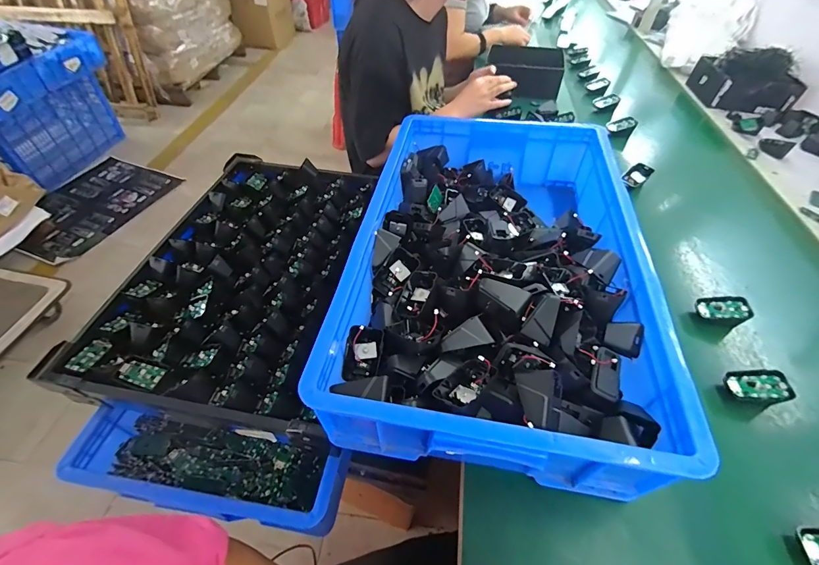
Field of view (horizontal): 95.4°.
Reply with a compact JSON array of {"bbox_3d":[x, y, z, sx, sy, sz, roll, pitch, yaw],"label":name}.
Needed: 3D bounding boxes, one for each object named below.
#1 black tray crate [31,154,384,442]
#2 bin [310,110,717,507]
[{"bbox_3d":[-0.297,-0.044,0.723,0.386,0.057,0.607,7,49,3],"label":"black tray crate"},{"bbox_3d":[0.127,-0.045,0.604,0.381,0.166,0.624,9,49,4],"label":"bin"}]

